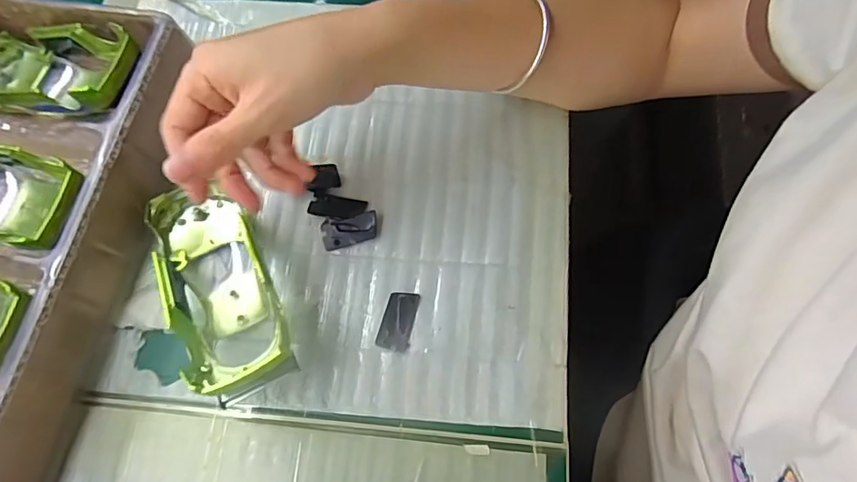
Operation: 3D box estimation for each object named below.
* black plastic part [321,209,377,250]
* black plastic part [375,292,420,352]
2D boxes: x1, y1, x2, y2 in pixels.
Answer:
[{"bbox_3d":[-0.047,-0.007,0.318,0.033,0.006,0.019,-15,71,-4],"label":"black plastic part"},{"bbox_3d":[-0.017,0.045,0.300,0.018,0.004,0.034,12,71,5],"label":"black plastic part"}]

